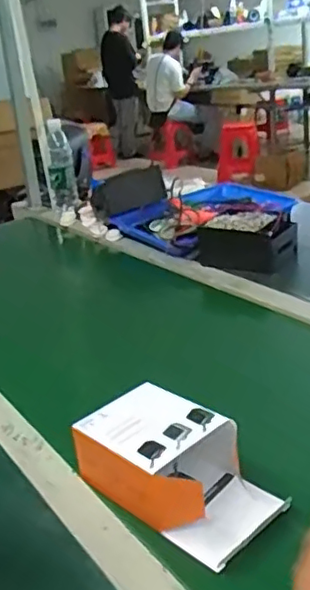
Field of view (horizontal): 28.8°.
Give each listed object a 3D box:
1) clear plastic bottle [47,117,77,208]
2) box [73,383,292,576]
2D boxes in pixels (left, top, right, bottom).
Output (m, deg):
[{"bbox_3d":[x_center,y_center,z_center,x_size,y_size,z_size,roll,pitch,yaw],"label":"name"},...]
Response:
[{"bbox_3d":[-0.238,-0.322,1.540,0.065,0.226,0.085,-10,22,-7],"label":"clear plastic bottle"},{"bbox_3d":[0.021,0.152,0.546,0.174,0.070,0.106,15,29,40],"label":"box"}]

